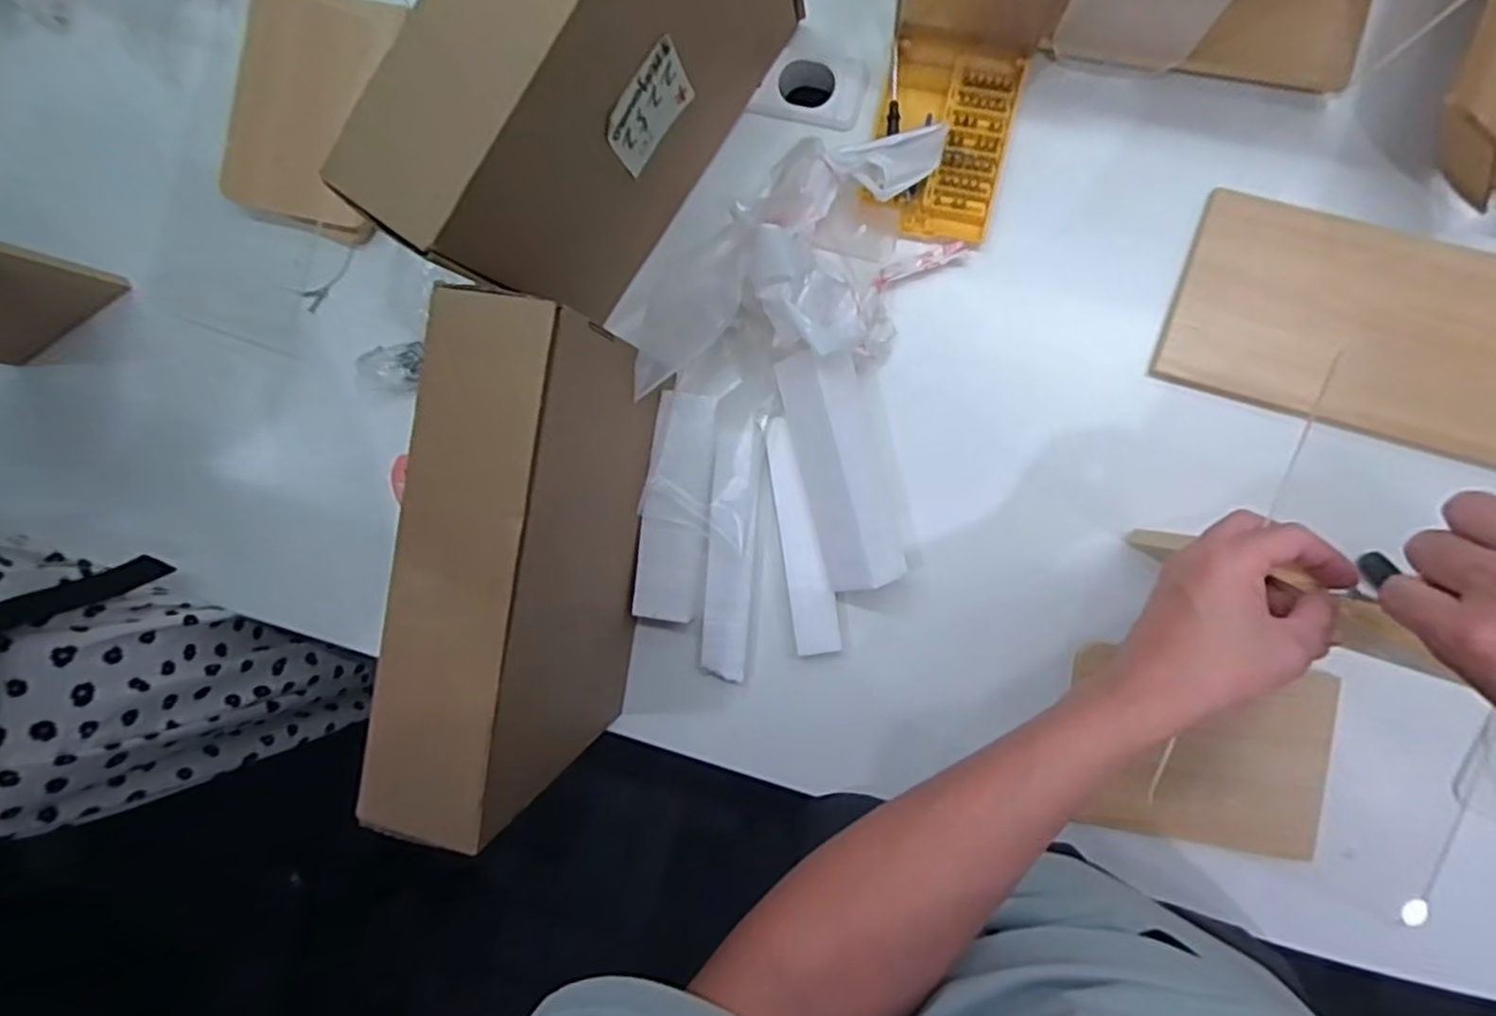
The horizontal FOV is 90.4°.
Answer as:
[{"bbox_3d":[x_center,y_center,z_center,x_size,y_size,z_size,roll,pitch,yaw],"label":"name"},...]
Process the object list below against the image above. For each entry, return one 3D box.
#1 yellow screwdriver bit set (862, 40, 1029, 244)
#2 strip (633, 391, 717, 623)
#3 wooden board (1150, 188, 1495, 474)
[{"bbox_3d":[0.164,-0.309,0.626,0.109,0.030,0.153,12,94,8],"label":"yellow screwdriver bit set"},{"bbox_3d":[-0.062,0.000,0.658,0.060,0.011,0.198,5,95,-15],"label":"strip"},{"bbox_3d":[0.522,-0.136,0.591,0.342,0.014,0.164,19,95,8],"label":"wooden board"}]

